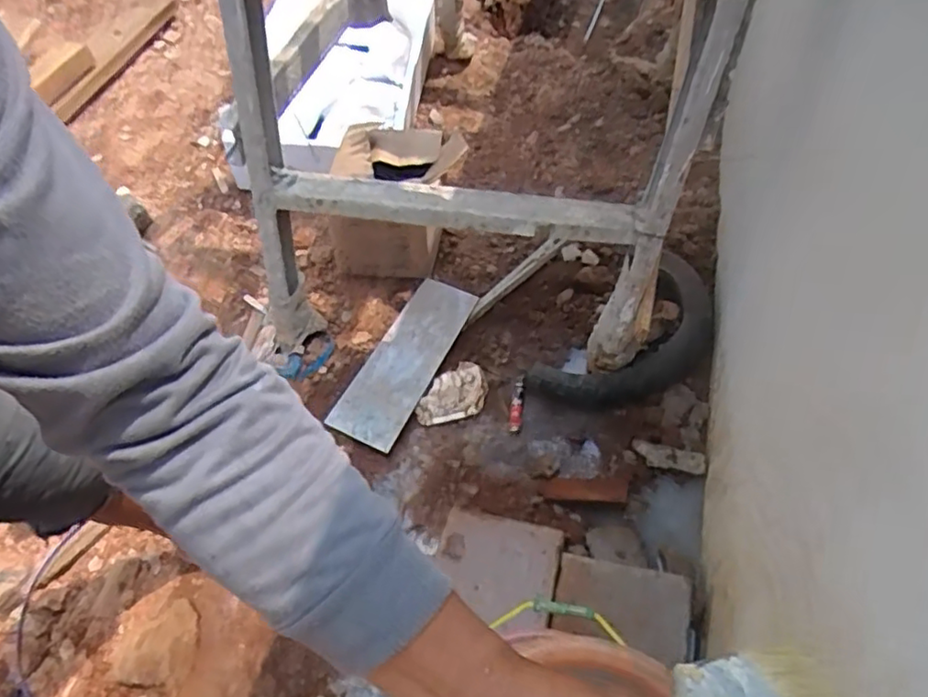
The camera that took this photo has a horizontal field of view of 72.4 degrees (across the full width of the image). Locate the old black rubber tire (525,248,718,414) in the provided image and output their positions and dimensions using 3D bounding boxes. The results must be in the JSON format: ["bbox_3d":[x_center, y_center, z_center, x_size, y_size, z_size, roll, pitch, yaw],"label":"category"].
[{"bbox_3d":[0.359,-0.014,1.296,0.445,0.108,0.226,-36,58,-19],"label":"old black rubber tire"}]

